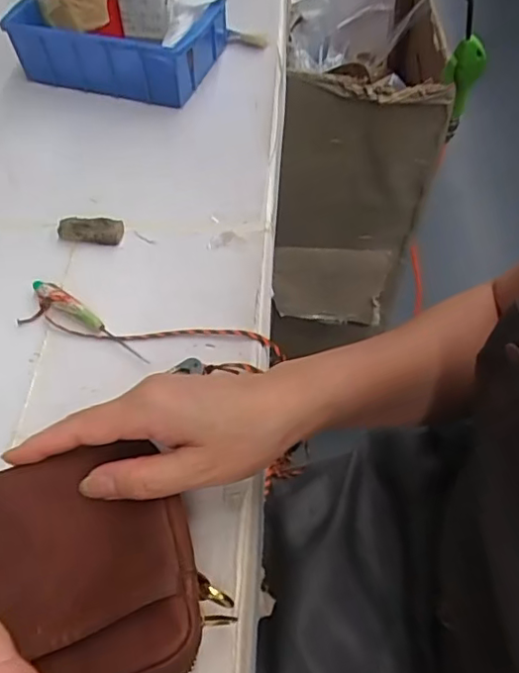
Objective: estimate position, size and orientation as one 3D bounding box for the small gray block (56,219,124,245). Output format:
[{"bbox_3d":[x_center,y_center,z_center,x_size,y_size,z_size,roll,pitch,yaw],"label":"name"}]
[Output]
[{"bbox_3d":[-0.139,-0.087,0.467,0.052,0.013,0.020,4,56,6],"label":"small gray block"}]

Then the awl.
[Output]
[{"bbox_3d":[-0.124,-0.013,0.411,0.107,0.011,0.015,27,62,20],"label":"awl"}]

